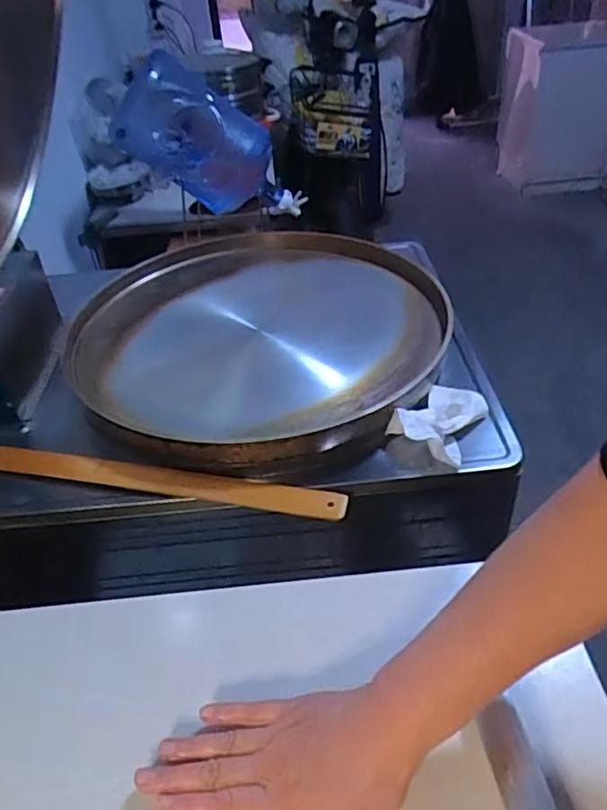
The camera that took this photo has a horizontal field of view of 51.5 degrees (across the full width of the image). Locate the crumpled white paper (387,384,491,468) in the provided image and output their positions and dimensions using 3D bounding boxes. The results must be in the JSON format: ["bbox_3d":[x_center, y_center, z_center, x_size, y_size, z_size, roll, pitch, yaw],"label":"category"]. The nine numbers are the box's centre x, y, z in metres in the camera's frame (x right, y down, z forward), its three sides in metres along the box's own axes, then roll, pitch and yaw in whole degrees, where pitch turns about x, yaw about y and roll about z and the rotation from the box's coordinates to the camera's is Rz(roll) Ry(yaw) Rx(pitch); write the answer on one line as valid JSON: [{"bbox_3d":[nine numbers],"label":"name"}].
[{"bbox_3d":[0.178,0.013,0.812,0.093,0.037,0.141,18,44,26],"label":"crumpled white paper"}]

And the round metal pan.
[{"bbox_3d":[-0.057,-0.111,0.949,0.480,0.098,0.537,25,48,32],"label":"round metal pan"}]

